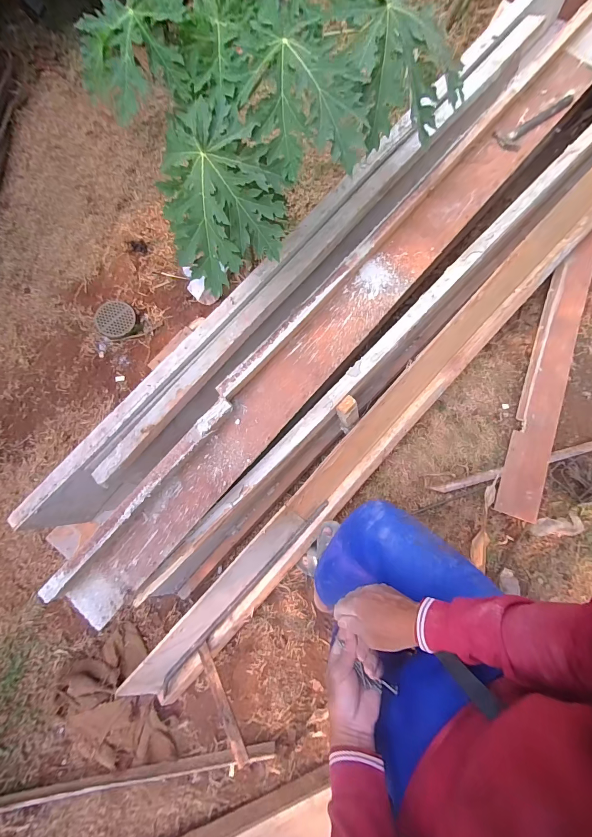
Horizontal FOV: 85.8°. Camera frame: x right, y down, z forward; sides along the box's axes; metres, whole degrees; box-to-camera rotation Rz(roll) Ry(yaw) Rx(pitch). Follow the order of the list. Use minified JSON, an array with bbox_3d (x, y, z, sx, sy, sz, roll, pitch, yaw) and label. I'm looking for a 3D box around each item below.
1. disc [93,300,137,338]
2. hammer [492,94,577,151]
[{"bbox_3d":[-0.827,-0.454,1.454,0.161,0.030,0.165,1,80,-5],"label":"disc"},{"bbox_3d":[0.813,-1.020,1.076,0.304,0.043,0.092,-39,85,-4],"label":"hammer"}]

